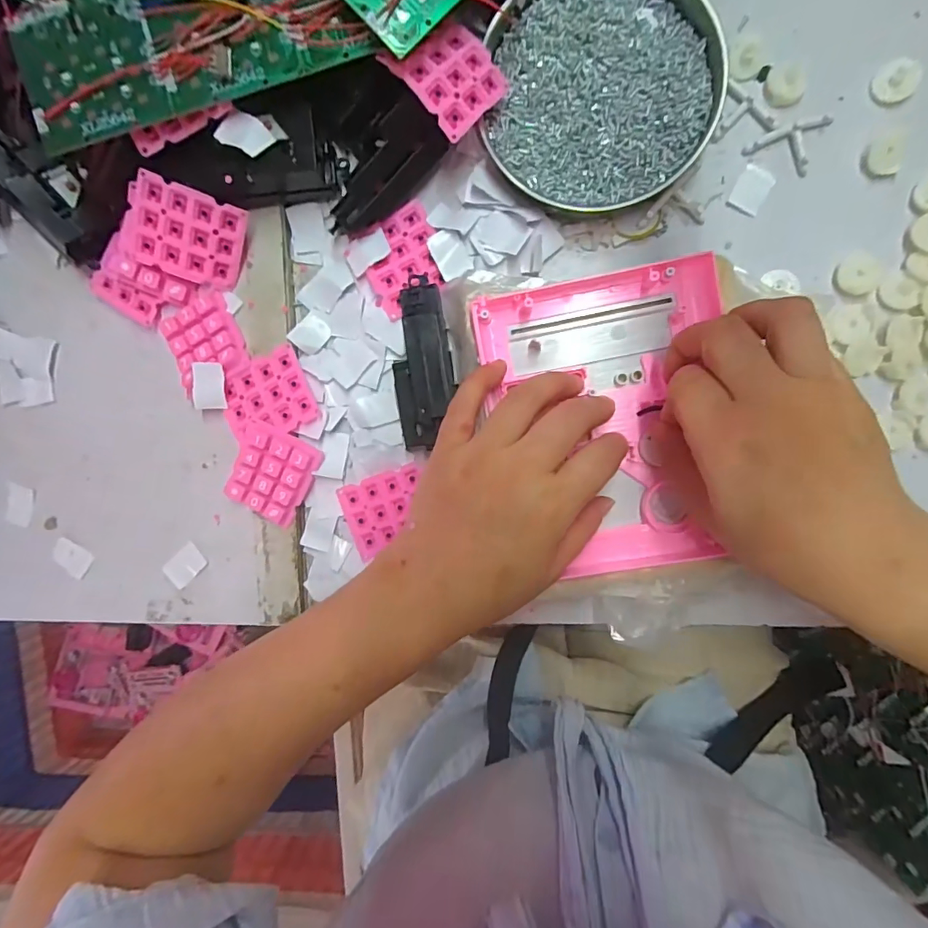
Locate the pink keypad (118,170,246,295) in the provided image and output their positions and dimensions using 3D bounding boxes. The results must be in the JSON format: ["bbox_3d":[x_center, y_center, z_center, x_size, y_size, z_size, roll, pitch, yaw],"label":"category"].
[{"bbox_3d":[-0.170,-0.140,0.291,0.063,0.008,0.050,15,116,-20],"label":"pink keypad"}]

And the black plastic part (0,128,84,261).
[{"bbox_3d":[-0.268,-0.170,0.283,0.028,0.018,0.091,-33,110,7],"label":"black plastic part"}]

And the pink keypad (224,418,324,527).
[{"bbox_3d":[-0.125,0.007,0.311,0.049,0.011,0.056,28,104,-2],"label":"pink keypad"}]

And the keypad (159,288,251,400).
[{"bbox_3d":[-0.169,-0.078,0.311,0.047,0.010,0.057,-23,85,8],"label":"keypad"}]

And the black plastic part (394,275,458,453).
[{"bbox_3d":[-0.026,-0.061,0.292,0.039,0.031,0.100,-6,93,6],"label":"black plastic part"}]

